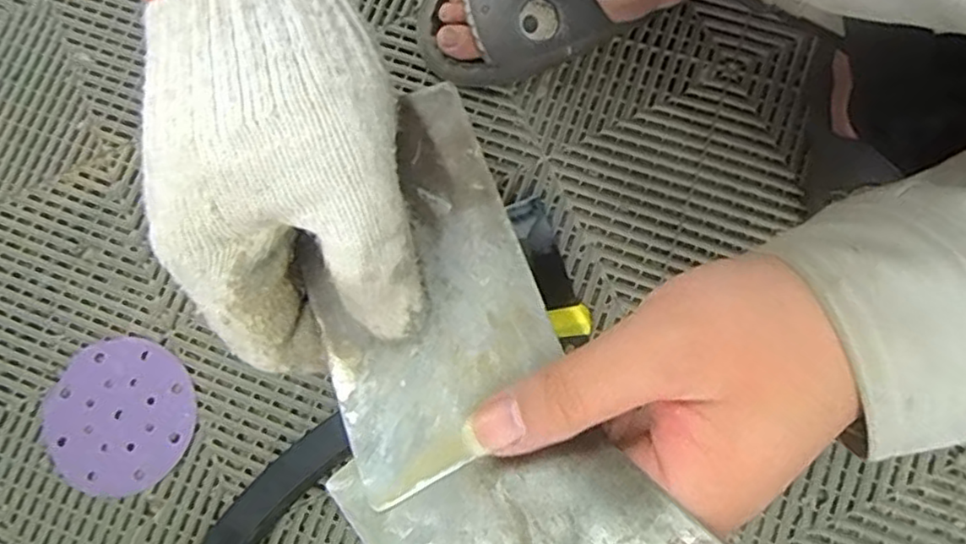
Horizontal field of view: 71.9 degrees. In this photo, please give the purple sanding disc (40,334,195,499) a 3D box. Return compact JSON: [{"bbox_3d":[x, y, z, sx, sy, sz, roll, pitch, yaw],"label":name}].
[{"bbox_3d":[-0.342,0.134,0.621,0.134,0.007,0.138,-1,79,4],"label":"purple sanding disc"}]

